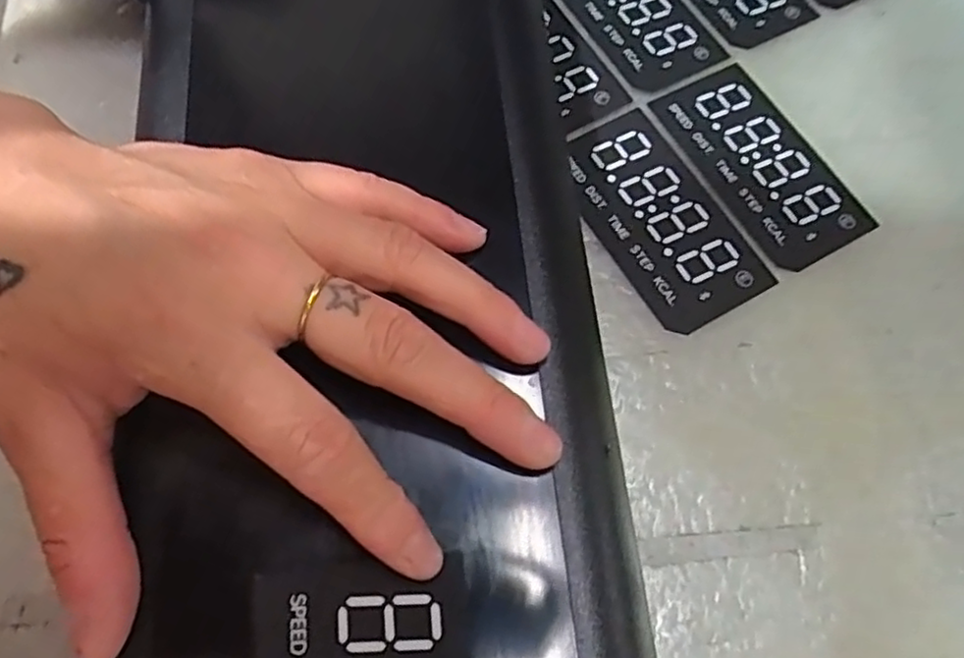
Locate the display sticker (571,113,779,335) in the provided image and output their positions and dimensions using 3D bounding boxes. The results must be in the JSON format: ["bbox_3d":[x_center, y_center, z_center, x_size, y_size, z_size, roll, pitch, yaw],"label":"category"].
[{"bbox_3d":[0.067,-0.044,0.272,0.048,0.004,0.092,-27,71,-12],"label":"display sticker"}]

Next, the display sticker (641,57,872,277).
[{"bbox_3d":[0.113,-0.067,0.285,0.048,0.004,0.091,-27,71,-14],"label":"display sticker"}]

